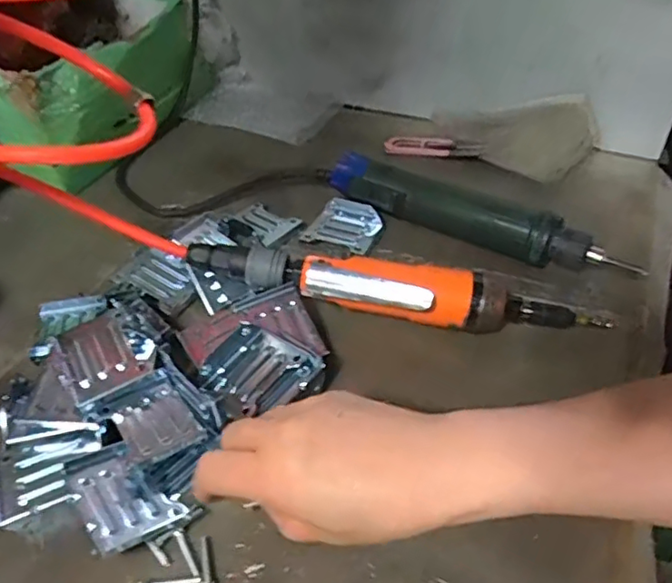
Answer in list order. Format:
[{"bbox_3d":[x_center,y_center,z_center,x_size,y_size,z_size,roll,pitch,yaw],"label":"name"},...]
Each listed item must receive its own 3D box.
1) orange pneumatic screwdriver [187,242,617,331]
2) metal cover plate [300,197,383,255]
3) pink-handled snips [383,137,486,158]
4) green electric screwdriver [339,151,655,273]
[{"bbox_3d":[0.039,0.001,0.411,0.278,0.050,0.032,5,44,9],"label":"orange pneumatic screwdriver"},{"bbox_3d":[0.008,-0.057,0.501,0.057,0.012,0.054,14,46,18],"label":"metal cover plate"},{"bbox_3d":[0.096,-0.146,0.590,0.096,0.013,0.016,7,44,11],"label":"pink-handled snips"},{"bbox_3d":[0.112,-0.064,0.489,0.261,0.037,0.040,19,48,23],"label":"green electric screwdriver"}]

